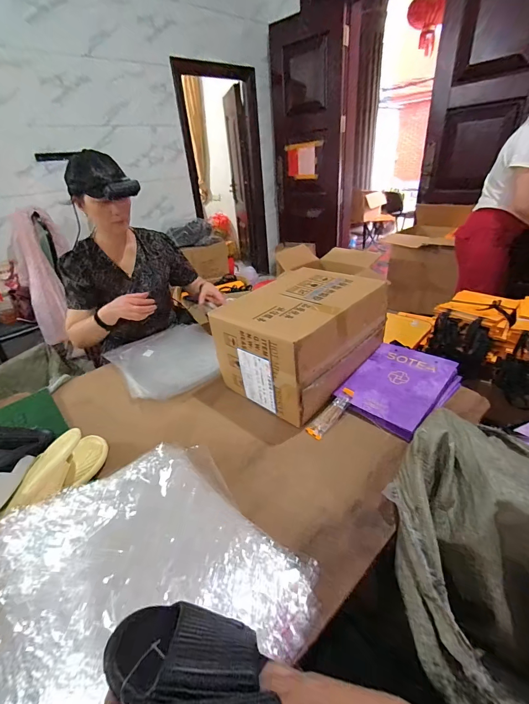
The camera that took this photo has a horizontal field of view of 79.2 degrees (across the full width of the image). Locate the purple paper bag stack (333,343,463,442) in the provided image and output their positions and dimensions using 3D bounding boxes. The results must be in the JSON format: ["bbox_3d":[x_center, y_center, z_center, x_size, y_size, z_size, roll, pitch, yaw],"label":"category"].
[{"bbox_3d":[0.345,0.083,0.828,0.268,0.059,0.215,-29,38,-34],"label":"purple paper bag stack"}]

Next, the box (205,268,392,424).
[{"bbox_3d":[0.107,-0.045,0.883,0.398,0.242,0.279,-29,38,-34],"label":"box"}]

